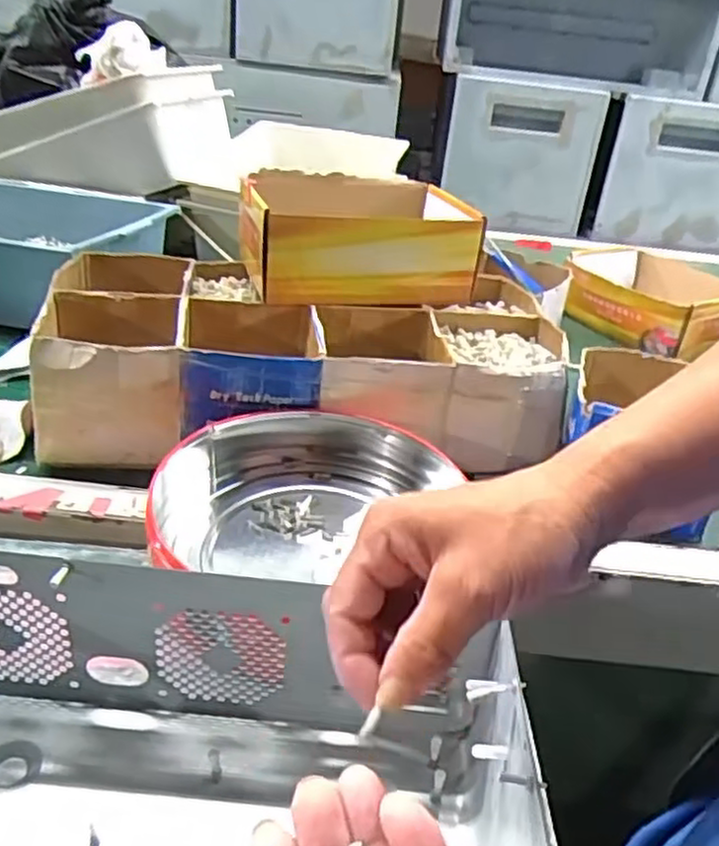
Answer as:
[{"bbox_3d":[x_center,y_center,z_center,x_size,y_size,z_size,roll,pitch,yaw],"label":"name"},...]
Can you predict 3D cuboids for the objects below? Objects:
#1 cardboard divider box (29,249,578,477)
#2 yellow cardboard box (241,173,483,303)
[{"bbox_3d":[-0.053,-0.071,0.769,0.497,0.113,0.271,1,29,-9],"label":"cardboard divider box"},{"bbox_3d":[-0.004,-0.202,0.802,0.238,0.092,0.186,-5,30,-19],"label":"yellow cardboard box"}]

